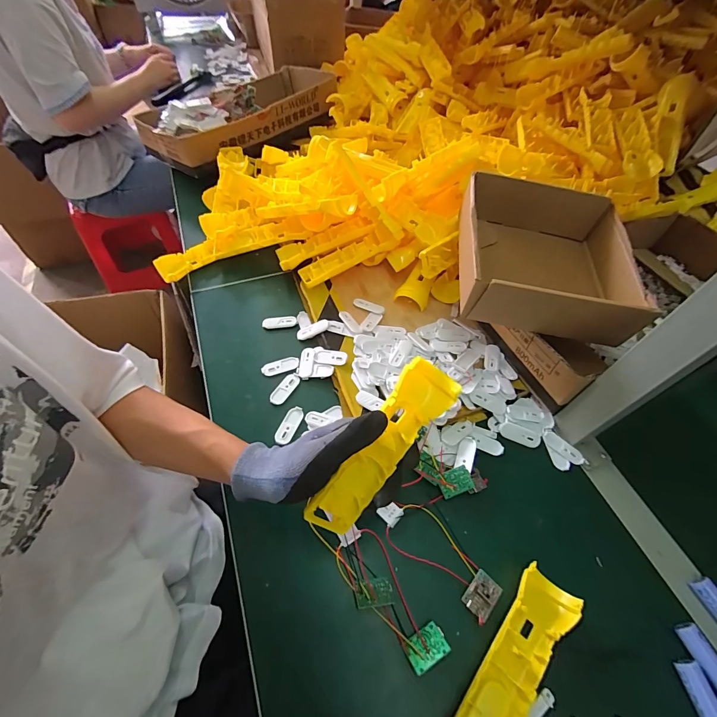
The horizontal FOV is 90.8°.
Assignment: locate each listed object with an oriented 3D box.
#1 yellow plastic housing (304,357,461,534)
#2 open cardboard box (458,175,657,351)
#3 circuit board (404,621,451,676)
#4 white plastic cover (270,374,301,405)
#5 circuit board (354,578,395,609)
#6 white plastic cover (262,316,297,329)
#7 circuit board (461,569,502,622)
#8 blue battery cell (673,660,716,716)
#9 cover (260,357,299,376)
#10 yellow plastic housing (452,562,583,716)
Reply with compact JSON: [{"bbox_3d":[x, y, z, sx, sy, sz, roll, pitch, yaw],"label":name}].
[{"bbox_3d":[0.017,0.076,0.287,0.039,0.033,0.162,37,96,20],"label":"yellow plastic housing"},{"bbox_3d":[0.228,-0.124,0.442,0.184,0.085,0.208,10,55,3],"label":"open cardboard box"},{"bbox_3d":[0.060,0.255,0.312,0.035,0.006,0.027,-27,34,-15],"label":"circuit board"},{"bbox_3d":[-0.097,0.040,0.463,0.020,0.004,0.049,26,57,14],"label":"white plastic cover"},{"bbox_3d":[0.015,0.218,0.329,0.035,0.004,0.025,5,26,-16],"label":"circuit board"},{"bbox_3d":[-0.118,-0.054,0.529,0.050,0.006,0.018,-5,56,-8],"label":"white plastic cover"},{"bbox_3d":[0.119,0.227,0.341,0.026,0.010,0.036,39,61,21],"label":"circuit board"},{"bbox_3d":[0.291,0.294,0.294,0.018,0.016,0.065,-2,55,-5],"label":"blue battery cell"},{"bbox_3d":[-0.107,0.011,0.484,0.050,0.004,0.021,-15,57,-14],"label":"cover"},{"bbox_3d":[0.134,0.265,0.305,0.049,0.024,0.161,37,60,20],"label":"yellow plastic housing"}]

